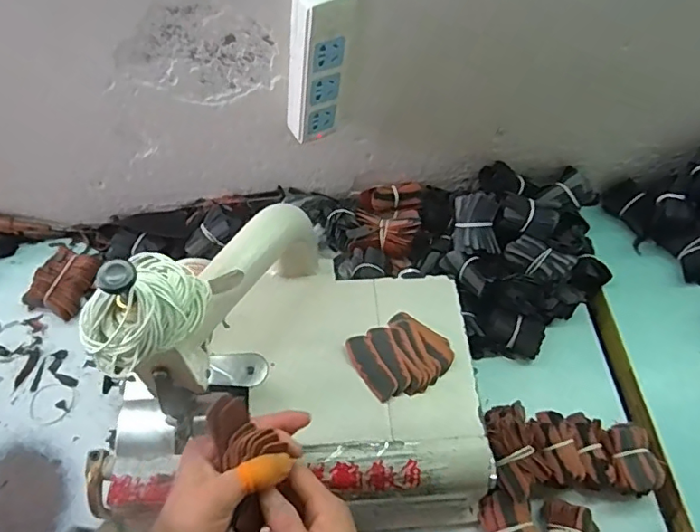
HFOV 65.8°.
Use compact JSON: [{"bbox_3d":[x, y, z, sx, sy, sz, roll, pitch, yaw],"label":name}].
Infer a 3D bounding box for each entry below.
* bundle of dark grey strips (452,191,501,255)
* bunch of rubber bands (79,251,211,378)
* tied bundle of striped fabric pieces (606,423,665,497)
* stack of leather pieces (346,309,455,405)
[{"bbox_3d":[0.164,-0.055,0.707,0.057,0.040,0.075,0,92,5],"label":"bundle of dark grey strips"},{"bbox_3d":[-0.138,0.029,0.357,0.060,0.045,0.083,29,63,13],"label":"bunch of rubber bands"},{"bbox_3d":[0.318,0.220,0.613,0.048,0.045,0.071,5,60,0],"label":"tied bundle of striped fabric pieces"},{"bbox_3d":[0.052,0.088,0.541,0.092,0.008,0.078,-29,66,-18],"label":"stack of leather pieces"}]

